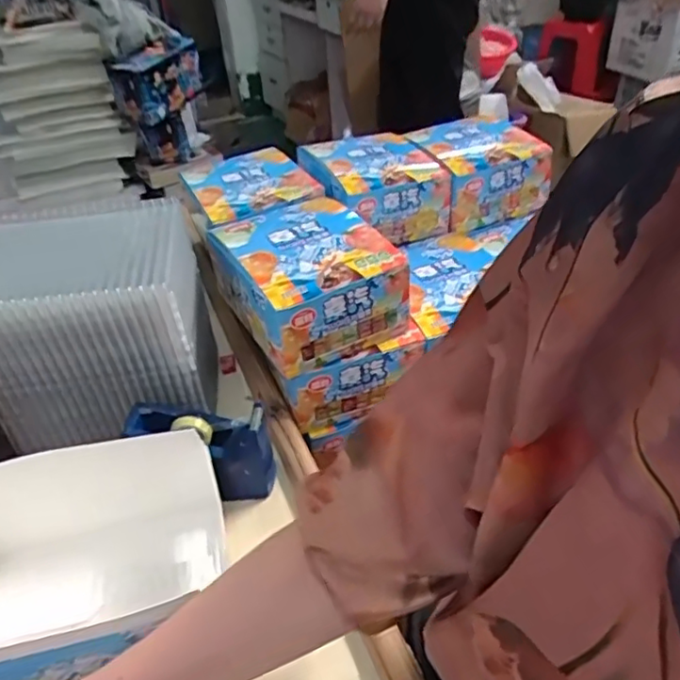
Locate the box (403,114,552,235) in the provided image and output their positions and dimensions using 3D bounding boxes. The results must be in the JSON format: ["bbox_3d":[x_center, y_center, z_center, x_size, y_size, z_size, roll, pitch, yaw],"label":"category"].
[{"bbox_3d":[0.199,-0.247,0.892,0.152,0.097,0.151,-15,38,-13],"label":"box"}]

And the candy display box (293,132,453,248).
[{"bbox_3d":[0.045,-0.219,0.869,0.166,0.094,0.184,-15,38,-14],"label":"candy display box"}]

